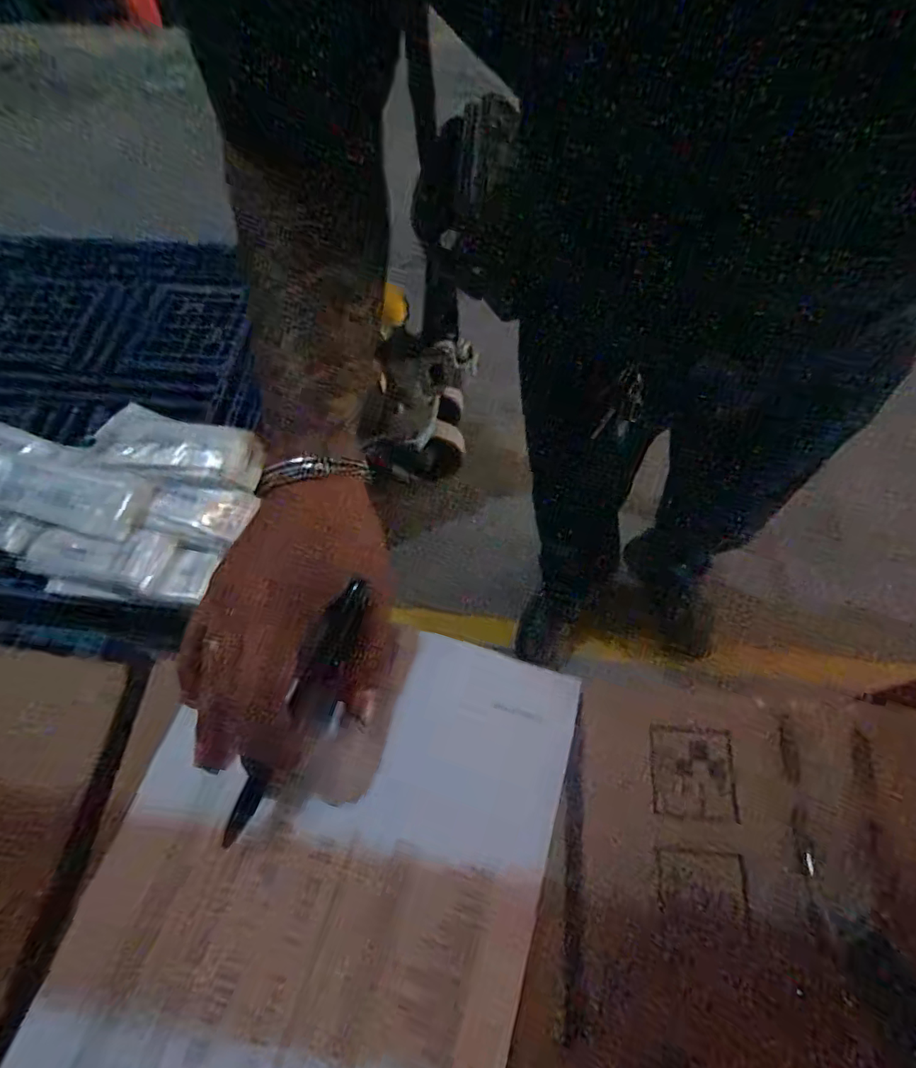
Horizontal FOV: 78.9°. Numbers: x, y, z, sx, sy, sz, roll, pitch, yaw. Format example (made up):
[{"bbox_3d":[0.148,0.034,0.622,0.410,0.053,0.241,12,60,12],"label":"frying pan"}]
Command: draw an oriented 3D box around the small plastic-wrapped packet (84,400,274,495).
[{"bbox_3d":[-0.605,-0.181,1.202,0.337,0.082,0.158,12,65,9],"label":"small plastic-wrapped packet"}]

